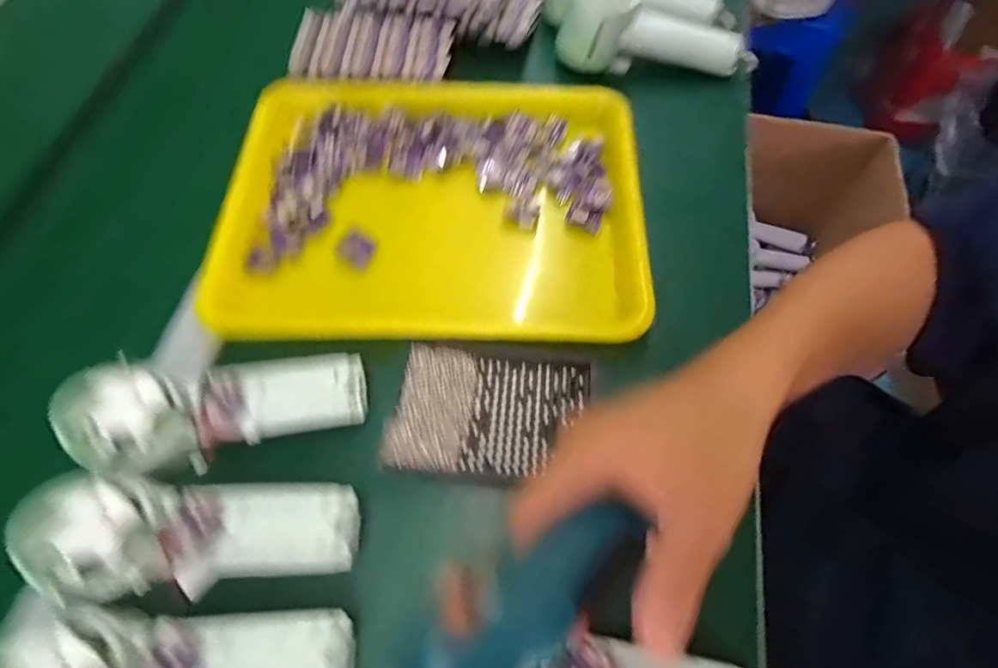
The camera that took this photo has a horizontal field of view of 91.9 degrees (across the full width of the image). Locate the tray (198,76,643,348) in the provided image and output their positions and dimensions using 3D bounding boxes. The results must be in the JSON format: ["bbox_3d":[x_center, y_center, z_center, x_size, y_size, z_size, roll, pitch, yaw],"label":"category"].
[{"bbox_3d":[-0.052,-0.112,0.400,0.336,0.033,0.251,-1,63,1],"label":"tray"}]

